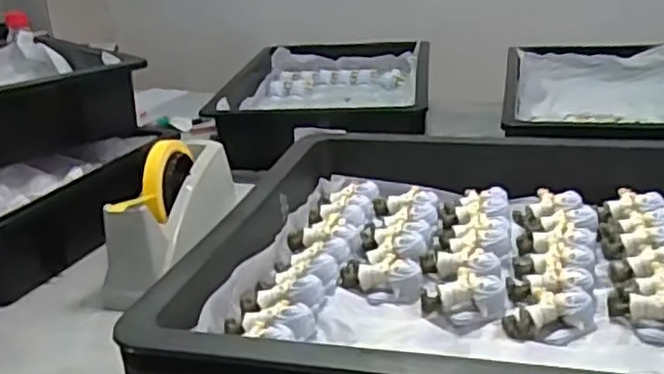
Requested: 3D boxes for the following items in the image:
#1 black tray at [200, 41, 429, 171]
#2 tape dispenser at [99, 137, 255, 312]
[{"bbox_3d":[0.000,-0.161,1.152,0.302,0.076,0.421,0,23,8],"label":"black tray"},{"bbox_3d":[-0.161,0.020,0.726,0.061,0.105,0.215,4,25,19],"label":"tape dispenser"}]

